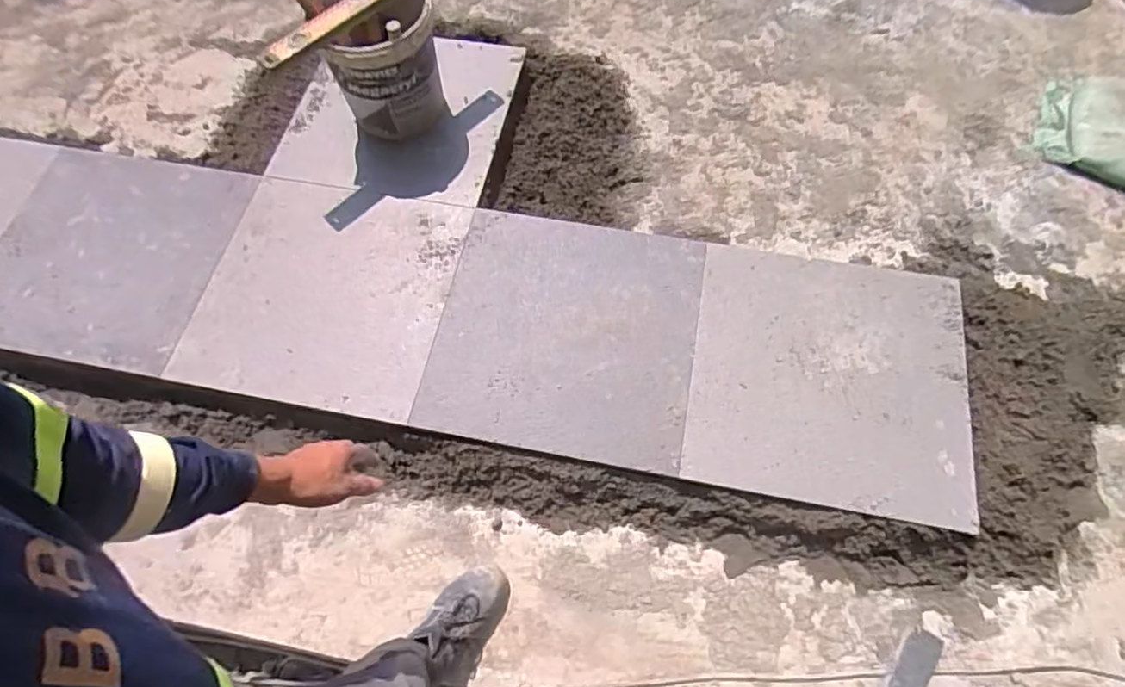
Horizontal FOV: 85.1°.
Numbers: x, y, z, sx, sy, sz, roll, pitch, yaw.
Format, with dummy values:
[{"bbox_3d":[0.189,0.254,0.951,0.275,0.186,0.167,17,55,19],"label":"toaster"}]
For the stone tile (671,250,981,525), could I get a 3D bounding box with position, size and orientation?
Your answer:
[{"bbox_3d":[0.603,0.065,1.394,0.598,0.023,0.601,10,63,6],"label":"stone tile"}]

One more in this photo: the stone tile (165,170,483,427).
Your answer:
[{"bbox_3d":[-0.581,-0.150,1.526,0.612,0.023,0.609,9,63,6],"label":"stone tile"}]

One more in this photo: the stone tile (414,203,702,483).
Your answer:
[{"bbox_3d":[0.012,-0.045,1.450,0.590,0.024,0.601,10,63,6],"label":"stone tile"}]

